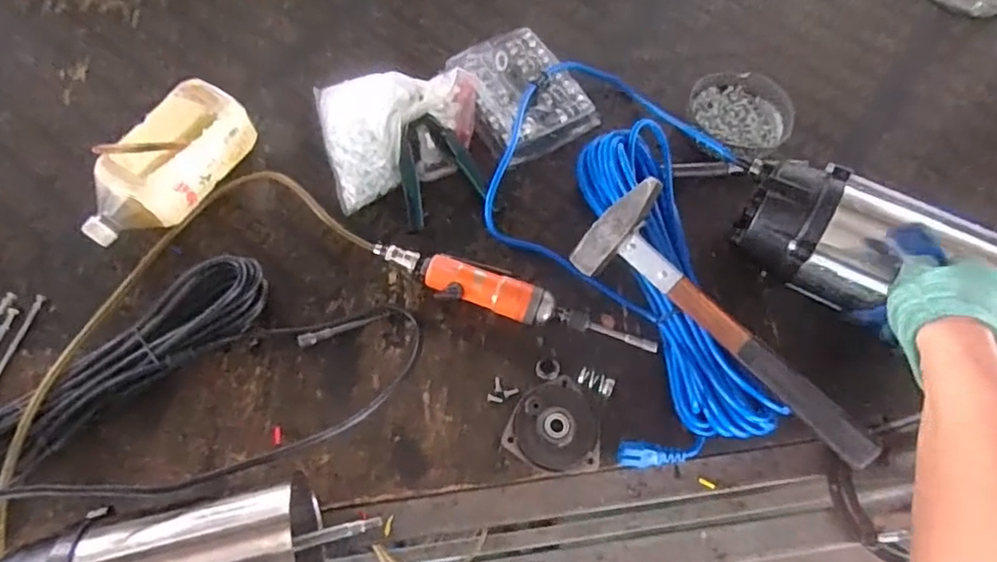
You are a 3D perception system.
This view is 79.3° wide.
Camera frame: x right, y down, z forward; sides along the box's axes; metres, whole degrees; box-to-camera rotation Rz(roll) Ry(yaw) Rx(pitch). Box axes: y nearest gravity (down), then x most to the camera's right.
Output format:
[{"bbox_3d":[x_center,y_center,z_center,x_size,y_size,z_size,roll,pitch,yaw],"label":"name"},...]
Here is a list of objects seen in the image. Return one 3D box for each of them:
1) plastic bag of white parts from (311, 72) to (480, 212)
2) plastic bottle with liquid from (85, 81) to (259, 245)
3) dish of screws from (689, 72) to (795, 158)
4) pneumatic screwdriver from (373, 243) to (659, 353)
[{"bbox_3d":[-0.114,-0.192,0.728,0.194,0.062,0.168,-14,67,-9],"label":"plastic bag of white parts"},{"bbox_3d":[-0.376,-0.126,0.677,0.091,0.077,0.207,31,68,11],"label":"plastic bottle with liquid"},{"bbox_3d":[0.307,-0.212,0.763,0.126,0.040,0.120,1,66,-3],"label":"dish of screws"},{"bbox_3d":[0.014,0.021,0.653,0.311,0.043,0.045,19,66,5],"label":"pneumatic screwdriver"}]

